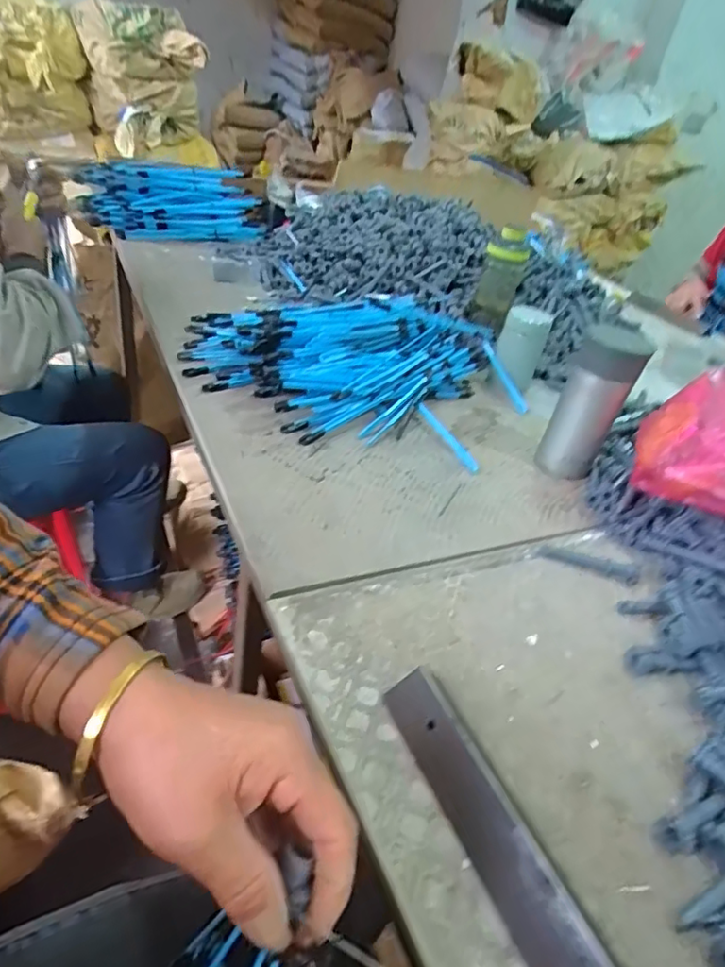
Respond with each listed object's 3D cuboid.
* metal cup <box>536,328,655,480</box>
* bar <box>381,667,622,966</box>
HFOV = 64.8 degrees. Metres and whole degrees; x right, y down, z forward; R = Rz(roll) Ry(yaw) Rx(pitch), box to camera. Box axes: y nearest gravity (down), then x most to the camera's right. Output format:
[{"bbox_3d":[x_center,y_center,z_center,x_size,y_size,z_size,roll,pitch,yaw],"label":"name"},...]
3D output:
[{"bbox_3d":[0.262,-0.089,0.657,0.072,0.168,0.064,-23,48,-39],"label":"metal cup"},{"bbox_3d":[0.098,0.232,0.290,0.037,0.026,0.310,-9,40,-26],"label":"bar"}]

